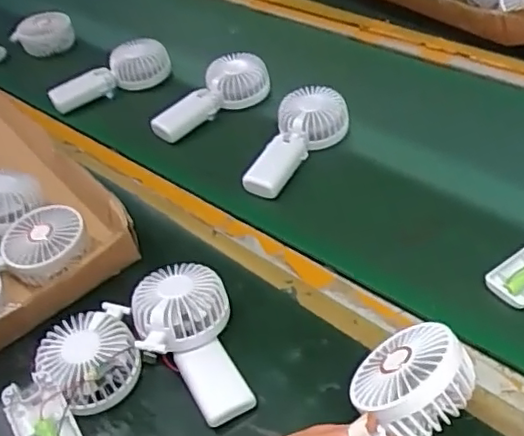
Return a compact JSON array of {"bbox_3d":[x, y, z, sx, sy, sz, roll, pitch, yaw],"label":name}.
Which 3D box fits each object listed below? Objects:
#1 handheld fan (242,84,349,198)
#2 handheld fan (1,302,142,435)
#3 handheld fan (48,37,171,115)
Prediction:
[{"bbox_3d":[0.040,-0.086,0.730,0.088,0.057,0.172,16,48,22],"label":"handheld fan"},{"bbox_3d":[-0.160,0.144,0.524,0.085,0.054,0.169,9,46,16],"label":"handheld fan"},{"bbox_3d":[-0.226,-0.211,0.895,0.175,0.042,0.072,-24,46,-17],"label":"handheld fan"}]

